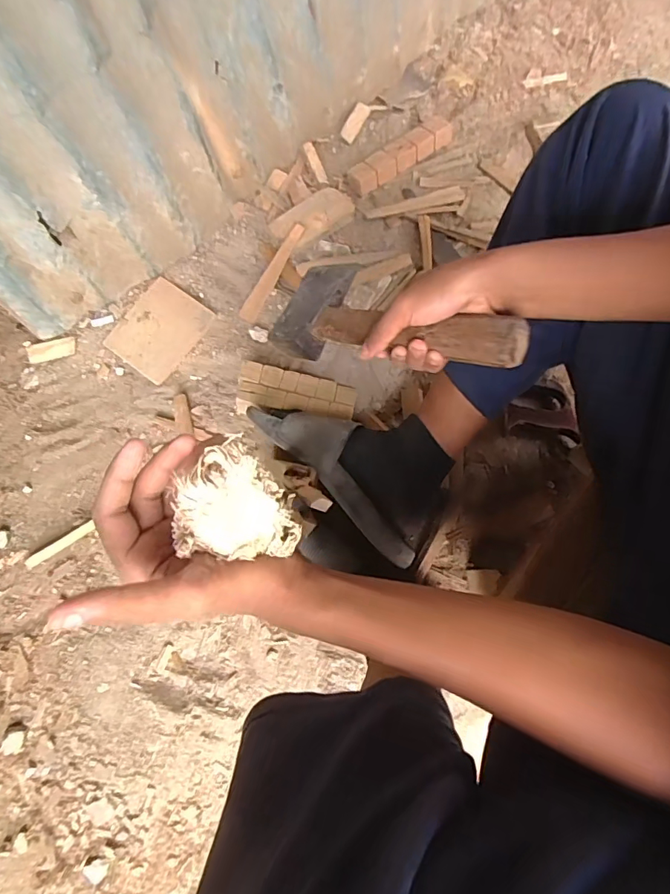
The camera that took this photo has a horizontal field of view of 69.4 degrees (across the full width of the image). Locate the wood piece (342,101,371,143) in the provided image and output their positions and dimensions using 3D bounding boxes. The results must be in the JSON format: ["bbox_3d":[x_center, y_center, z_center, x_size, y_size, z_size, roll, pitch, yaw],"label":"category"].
[{"bbox_3d":[0.035,-0.556,0.827,0.026,0.006,0.072,28,84,-17],"label":"wood piece"}]

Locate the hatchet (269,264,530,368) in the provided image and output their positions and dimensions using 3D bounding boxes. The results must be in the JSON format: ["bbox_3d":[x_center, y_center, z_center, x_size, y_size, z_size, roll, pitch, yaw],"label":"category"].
[{"bbox_3d":[0.047,-0.119,0.431,0.264,0.033,0.106,20,71,44],"label":"hatchet"}]

